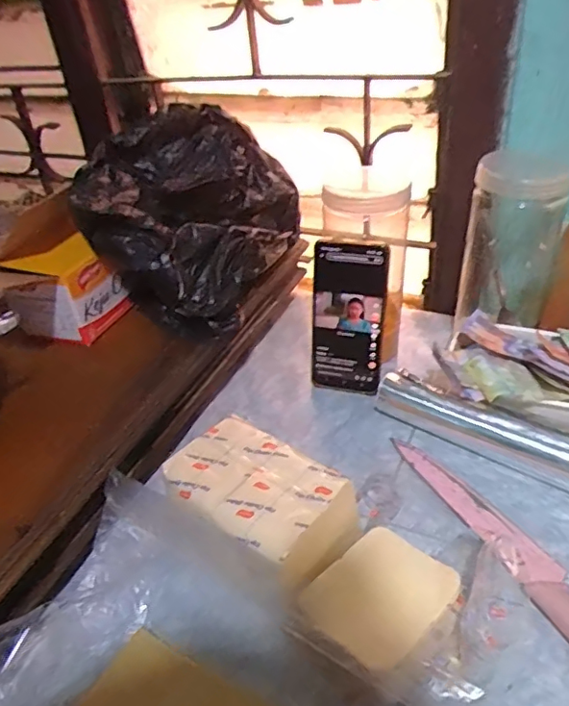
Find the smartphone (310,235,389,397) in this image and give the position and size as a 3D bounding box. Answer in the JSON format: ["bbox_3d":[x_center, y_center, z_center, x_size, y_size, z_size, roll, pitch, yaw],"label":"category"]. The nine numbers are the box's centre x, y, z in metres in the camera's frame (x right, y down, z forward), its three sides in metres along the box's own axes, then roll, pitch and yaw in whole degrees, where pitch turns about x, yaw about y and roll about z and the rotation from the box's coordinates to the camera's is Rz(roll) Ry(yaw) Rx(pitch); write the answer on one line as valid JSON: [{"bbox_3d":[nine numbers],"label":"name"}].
[{"bbox_3d":[0.067,-0.034,0.576,0.073,0.167,0.013,8,26,15],"label":"smartphone"}]

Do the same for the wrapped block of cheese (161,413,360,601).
[{"bbox_3d":[-0.019,0.126,0.442,0.142,0.074,0.092,22,45,33],"label":"wrapped block of cheese"}]

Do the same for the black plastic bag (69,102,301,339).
[{"bbox_3d":[-0.101,-0.158,0.612,0.158,0.171,0.247,10,39,21],"label":"black plastic bag"}]

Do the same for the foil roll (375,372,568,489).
[{"bbox_3d":[0.227,0.082,0.497,0.300,0.043,0.046,20,44,32],"label":"foil roll"}]

